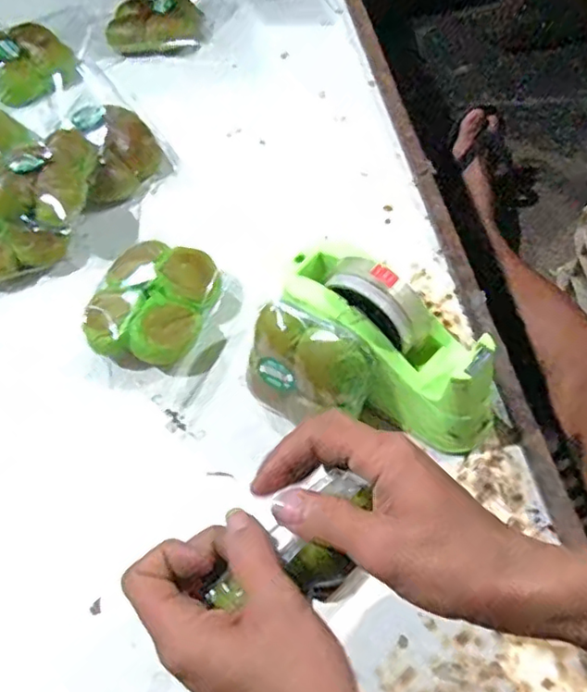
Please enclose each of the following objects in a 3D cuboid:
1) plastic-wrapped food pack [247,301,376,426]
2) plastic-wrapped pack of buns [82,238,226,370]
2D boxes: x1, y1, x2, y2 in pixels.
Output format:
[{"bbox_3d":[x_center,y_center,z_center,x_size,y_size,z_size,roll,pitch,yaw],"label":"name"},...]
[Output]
[{"bbox_3d":[0.013,0.028,0.506,0.105,0.109,0.063,21,64,17],"label":"plastic-wrapped food pack"},{"bbox_3d":[-0.133,-0.042,0.589,0.108,0.050,0.130,10,61,10],"label":"plastic-wrapped pack of buns"}]

